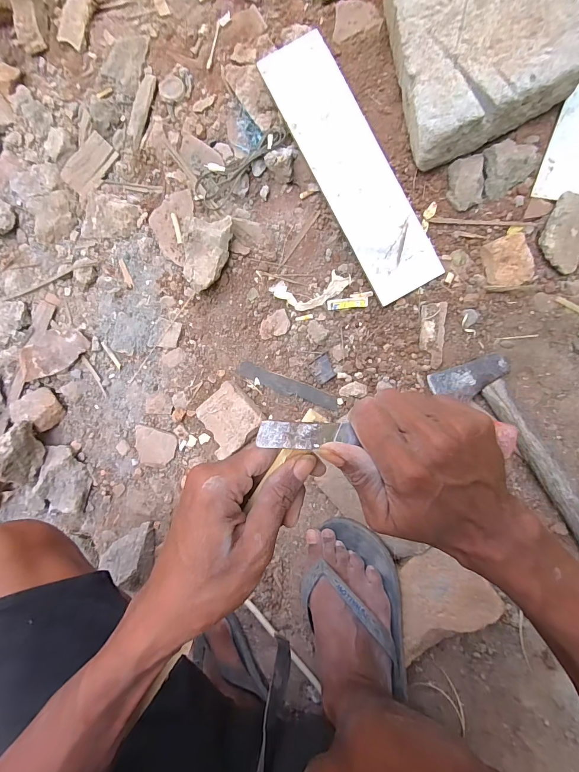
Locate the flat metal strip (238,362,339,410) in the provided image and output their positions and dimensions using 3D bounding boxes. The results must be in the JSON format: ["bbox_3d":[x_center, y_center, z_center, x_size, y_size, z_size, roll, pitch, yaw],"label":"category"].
[{"bbox_3d":[-0.004,0.000,0.544,0.163,0.006,0.025,21,92,8],"label":"flat metal strip"}]

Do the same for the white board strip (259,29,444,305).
[{"bbox_3d":[0.085,-0.306,0.500,0.094,0.006,0.382,-28,92,4],"label":"white board strip"}]

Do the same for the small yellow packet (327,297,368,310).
[{"bbox_3d":[0.087,-0.123,0.526,0.060,0.004,0.016,-4,91,10],"label":"small yellow packet"}]

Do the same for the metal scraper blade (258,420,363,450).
[{"bbox_3d":[0.010,0.031,0.219,0.062,0.004,0.017,4,72,-19],"label":"metal scraper blade"}]

